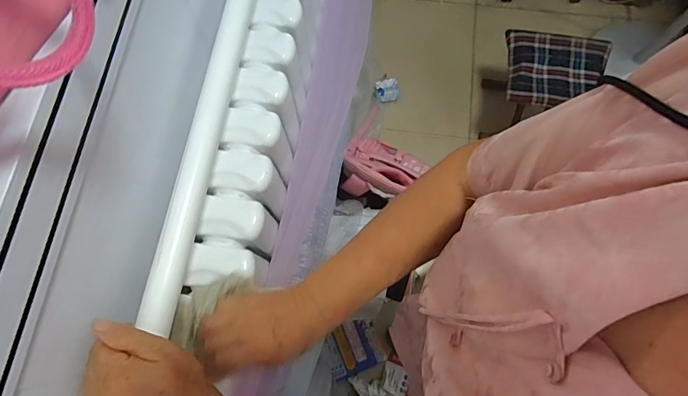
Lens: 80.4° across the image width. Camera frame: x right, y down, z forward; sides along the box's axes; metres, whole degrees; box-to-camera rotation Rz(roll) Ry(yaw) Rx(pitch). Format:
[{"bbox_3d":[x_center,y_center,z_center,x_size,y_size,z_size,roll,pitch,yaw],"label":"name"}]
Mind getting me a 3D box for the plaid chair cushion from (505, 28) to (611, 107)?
[{"bbox_3d":[0.653,-0.398,1.257,0.297,0.037,0.244,12,74,5],"label":"plaid chair cushion"}]

